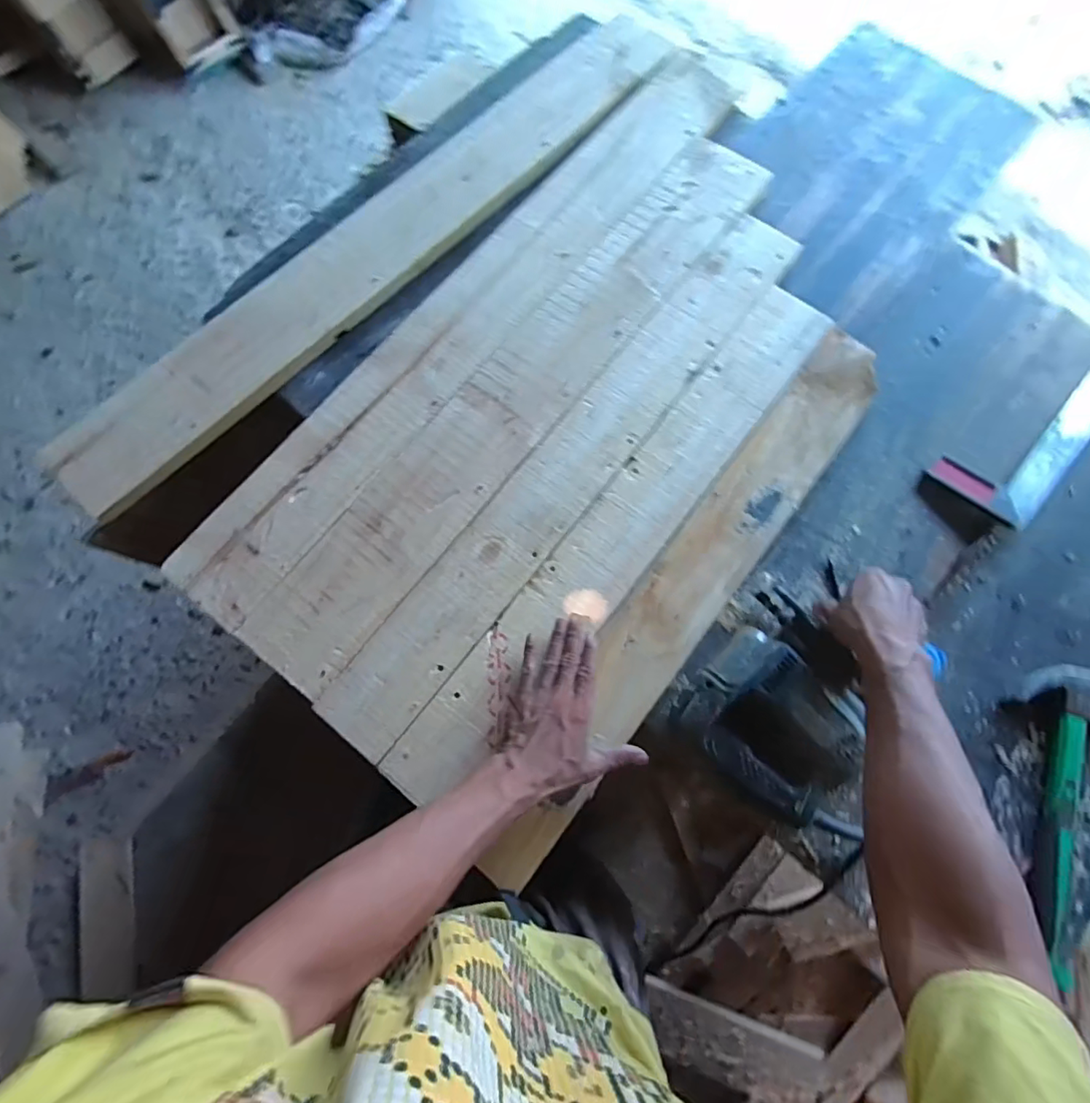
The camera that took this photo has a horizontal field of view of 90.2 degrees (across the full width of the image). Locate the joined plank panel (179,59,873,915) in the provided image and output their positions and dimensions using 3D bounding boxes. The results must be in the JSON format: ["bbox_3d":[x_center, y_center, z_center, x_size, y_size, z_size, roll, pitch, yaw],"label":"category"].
[{"bbox_3d":[0.056,-0.187,0.714,0.568,0.024,0.966,38,77,9],"label":"joined plank panel"}]

